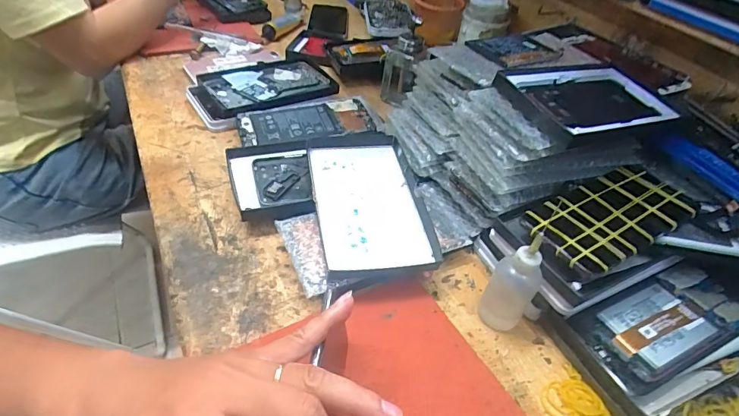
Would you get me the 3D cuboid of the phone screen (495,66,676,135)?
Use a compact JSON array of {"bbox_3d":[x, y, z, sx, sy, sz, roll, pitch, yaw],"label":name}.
[{"bbox_3d":[0.209,-0.100,0.386,0.167,0.012,0.086,-10,54,-25],"label":"phone screen"}]

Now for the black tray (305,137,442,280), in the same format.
[{"bbox_3d":[-0.003,-0.012,0.436,0.106,0.018,0.207,-6,47,-12],"label":"black tray"}]

